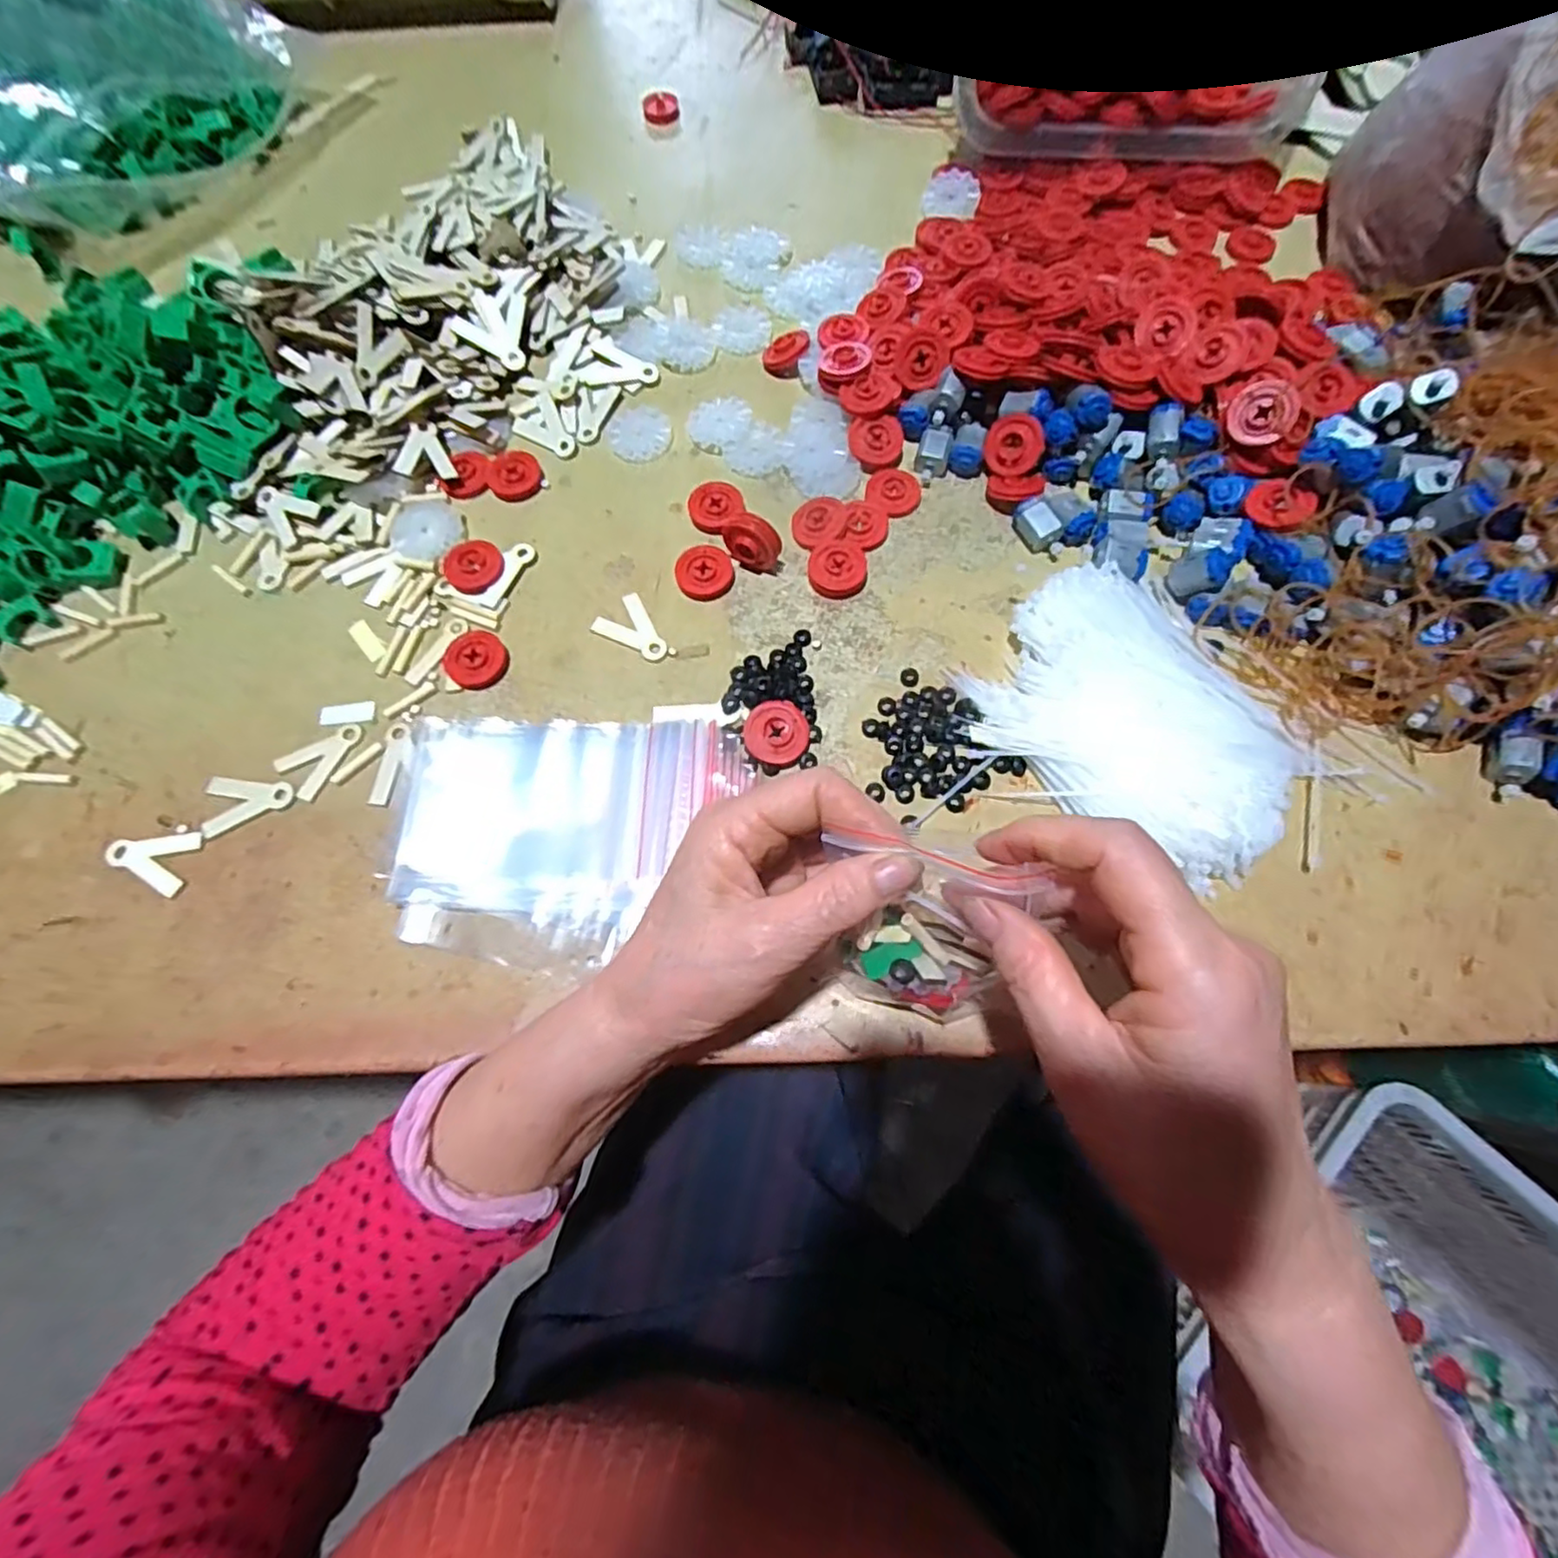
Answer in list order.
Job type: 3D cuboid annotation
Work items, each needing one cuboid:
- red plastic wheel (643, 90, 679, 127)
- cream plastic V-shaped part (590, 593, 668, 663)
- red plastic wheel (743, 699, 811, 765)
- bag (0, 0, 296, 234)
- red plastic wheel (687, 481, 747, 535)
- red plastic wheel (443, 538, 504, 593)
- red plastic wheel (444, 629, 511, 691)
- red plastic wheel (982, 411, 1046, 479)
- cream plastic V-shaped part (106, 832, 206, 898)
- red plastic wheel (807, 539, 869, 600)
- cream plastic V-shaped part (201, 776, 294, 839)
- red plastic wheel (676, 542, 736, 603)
[{"bbox_3d":[-0.094,-0.535,0.534,0.028,0.012,0.024,-10,71,-2],"label":"red plastic wheel"},{"bbox_3d":[-0.084,-0.080,0.371,0.030,0.004,0.045,-29,72,-8],"label":"cream plastic V-shaped part"},{"bbox_3d":[-0.001,-0.023,0.342,0.032,0.012,0.033,0,71,1],"label":"red plastic wheel"},{"bbox_3d":[-0.530,-0.508,0.475,0.266,0.113,0.250,28,74,11],"label":"bag"},{"bbox_3d":[-0.039,-0.162,0.397,0.030,0.008,0.030,0,87,8],"label":"red plastic wheel"},{"bbox_3d":[-0.174,-0.121,0.380,0.032,0.006,0.030,0,89,-5],"label":"red plastic wheel"},{"bbox_3d":[-0.164,-0.065,0.365,0.032,0.008,0.032,-32,91,-8],"label":"red plastic wheel"},{"bbox_3d":[0.138,-0.195,0.392,0.032,0.032,0.010,21,27,27],"label":"red plastic wheel"},{"bbox_3d":[-0.311,0.039,0.331,0.041,0.004,0.031,9,71,5],"label":"cream plastic V-shaped part"},{"bbox_3d":[0.033,-0.118,0.376,0.033,0.006,0.032,0,95,0],"label":"red plastic wheel"},{"bbox_3d":[-0.270,0.015,0.338,0.043,0.004,0.030,4,71,3],"label":"cream plastic V-shaped part"},{"bbox_3d":[-0.042,-0.117,0.380,0.033,0.009,0.031,0,71,1],"label":"red plastic wheel"}]

